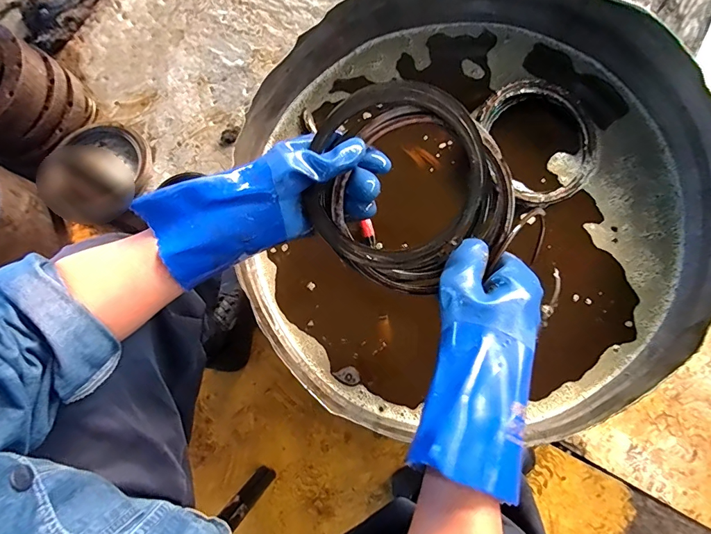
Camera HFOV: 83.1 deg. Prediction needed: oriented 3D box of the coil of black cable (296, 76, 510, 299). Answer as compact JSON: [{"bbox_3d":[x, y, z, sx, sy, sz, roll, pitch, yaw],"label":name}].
[{"bbox_3d":[0.050,-0.068,0.372,0.193,0.042,0.168,40,99,4],"label":"coil of black cable"}]

